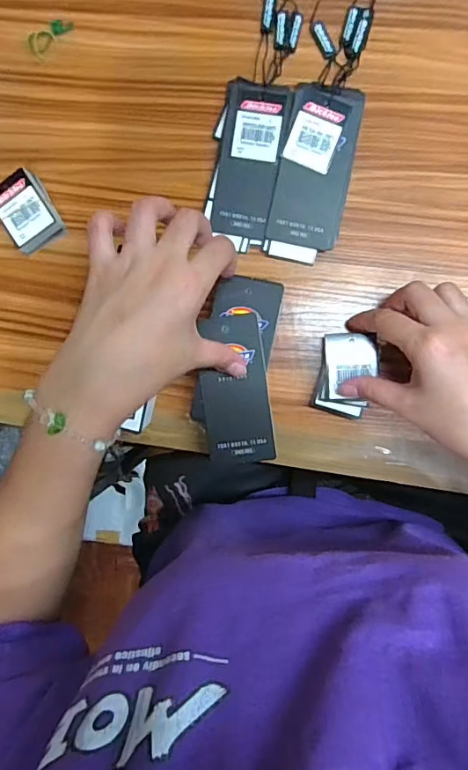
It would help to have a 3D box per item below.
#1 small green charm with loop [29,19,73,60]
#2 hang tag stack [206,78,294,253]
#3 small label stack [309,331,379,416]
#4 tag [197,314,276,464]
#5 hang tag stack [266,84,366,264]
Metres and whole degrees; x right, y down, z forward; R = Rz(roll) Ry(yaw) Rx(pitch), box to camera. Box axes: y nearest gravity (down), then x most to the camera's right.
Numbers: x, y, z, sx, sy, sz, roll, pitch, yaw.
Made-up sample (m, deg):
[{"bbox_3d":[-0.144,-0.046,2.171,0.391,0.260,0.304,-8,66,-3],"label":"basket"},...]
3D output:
[{"bbox_3d":[-0.148,-0.280,0.395,0.014,0.013,0.038,44,96,3],"label":"small green charm with loop"},{"bbox_3d":[0.009,-0.169,0.377,0.052,0.012,0.119,12,94,5],"label":"hang tag stack"},{"bbox_3d":[0.085,-0.008,0.373,0.042,0.015,0.061,10,93,6],"label":"small label stack"},{"bbox_3d":[0.000,0.003,0.363,0.048,0.004,0.106,-7,92,6],"label":"tag"},{"bbox_3d":[0.060,-0.158,0.371,0.054,0.015,0.126,11,94,5],"label":"hang tag stack"}]

